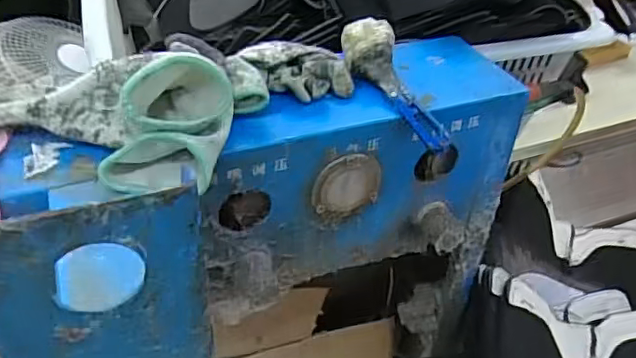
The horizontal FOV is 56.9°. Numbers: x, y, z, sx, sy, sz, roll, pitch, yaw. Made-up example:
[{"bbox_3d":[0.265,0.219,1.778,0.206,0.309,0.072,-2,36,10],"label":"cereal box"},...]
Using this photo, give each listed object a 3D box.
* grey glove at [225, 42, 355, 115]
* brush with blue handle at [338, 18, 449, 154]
[{"bbox_3d":[-0.023,-0.080,0.441,0.100,0.028,0.053,-20,44,-26],"label":"grey glove"},{"bbox_3d":[0.061,-0.072,0.449,0.035,0.024,0.127,-18,64,-25],"label":"brush with blue handle"}]

